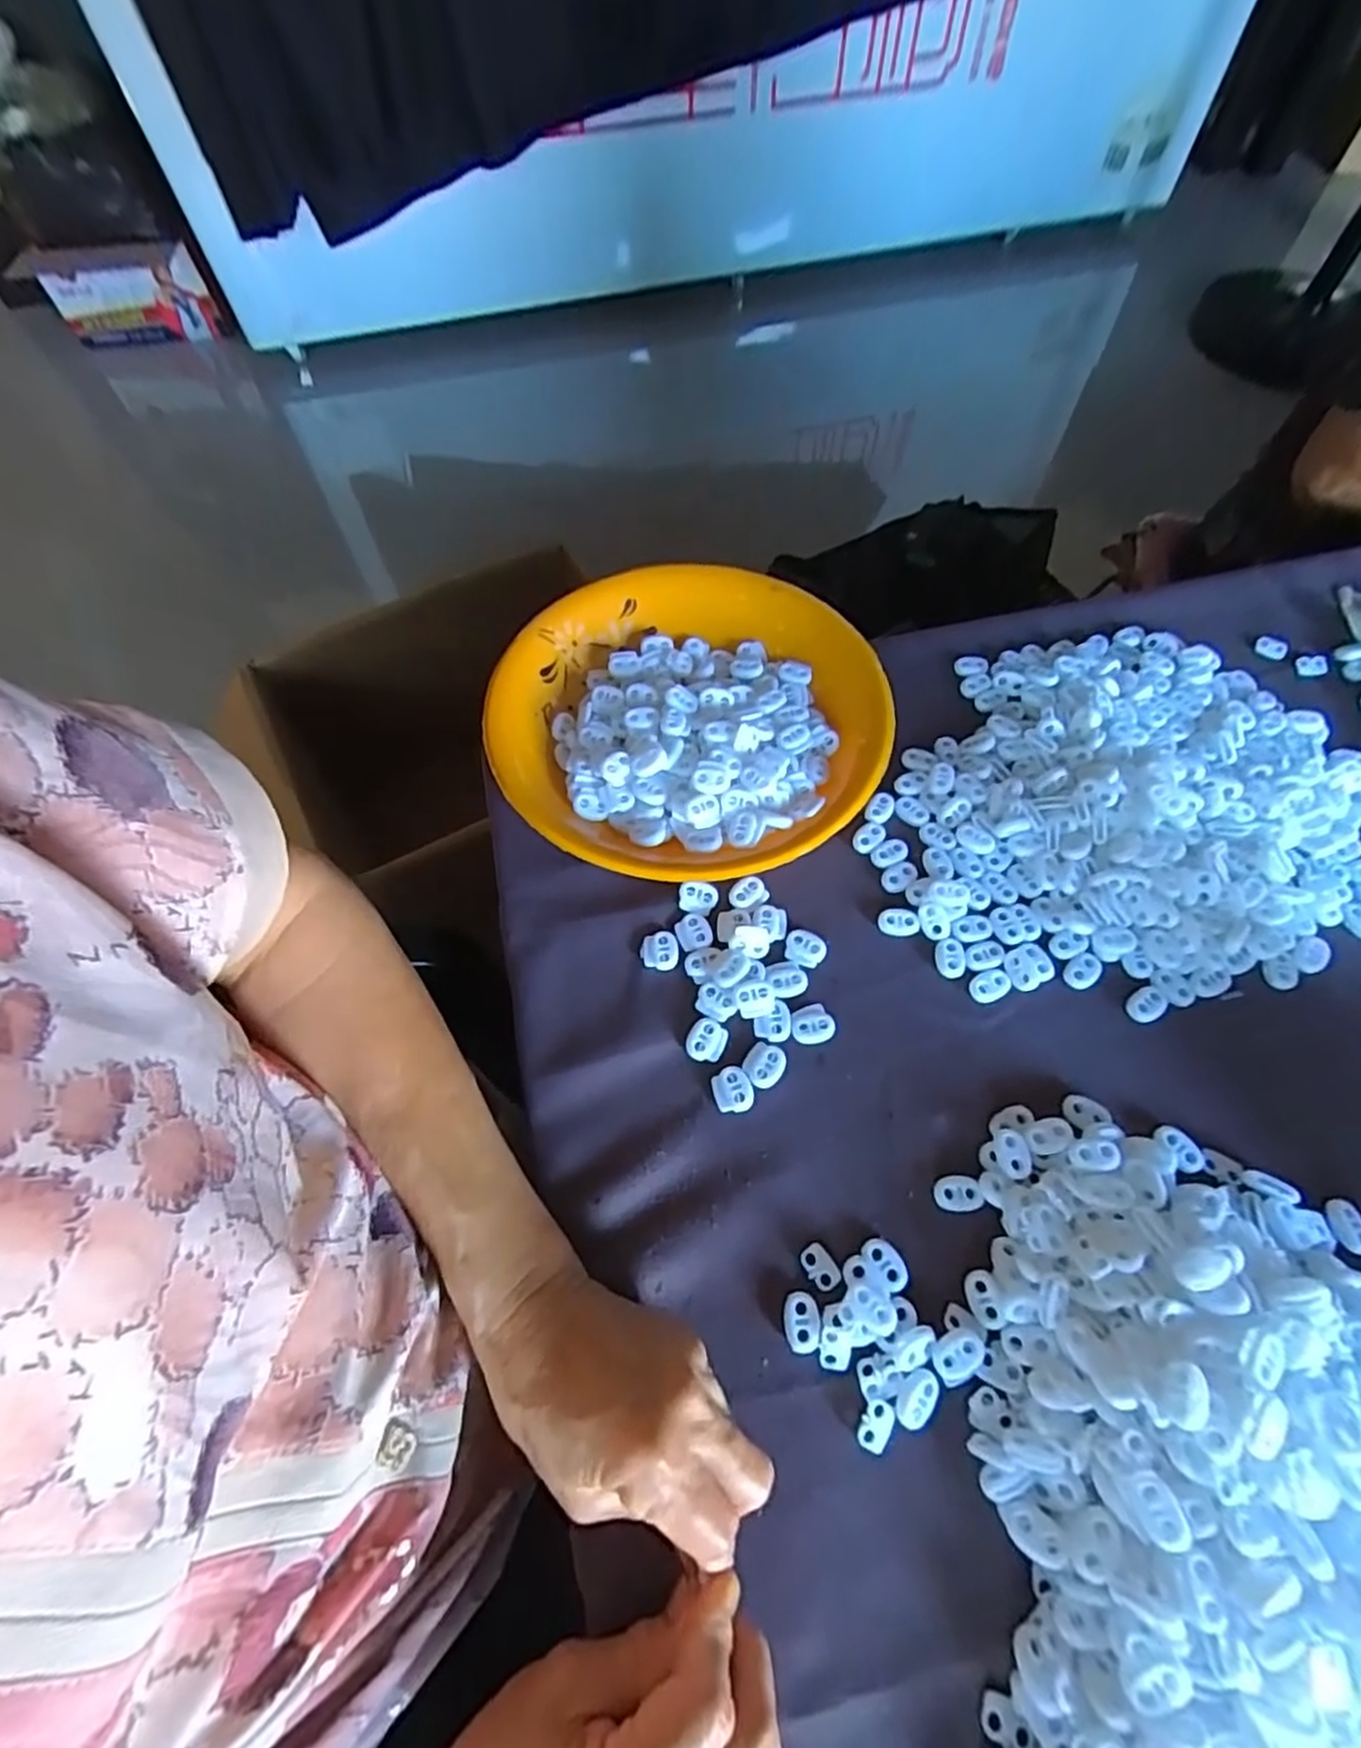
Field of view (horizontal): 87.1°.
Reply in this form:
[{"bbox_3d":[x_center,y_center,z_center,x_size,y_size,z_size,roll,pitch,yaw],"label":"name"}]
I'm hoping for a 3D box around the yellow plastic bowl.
[{"bbox_3d":[0.009,-0.098,0.451,0.232,0.038,0.239,0,61,1],"label":"yellow plastic bowl"}]

